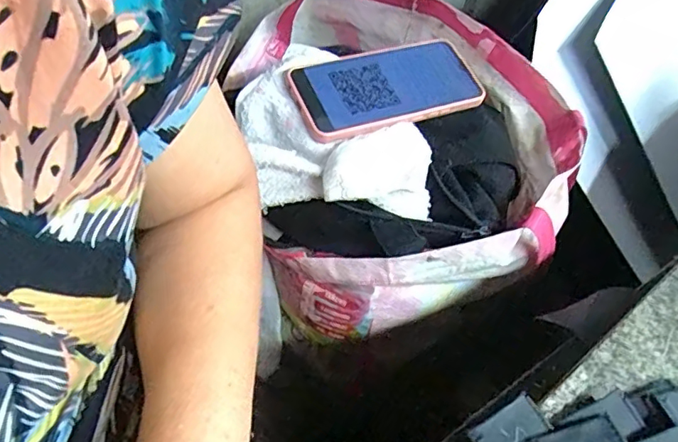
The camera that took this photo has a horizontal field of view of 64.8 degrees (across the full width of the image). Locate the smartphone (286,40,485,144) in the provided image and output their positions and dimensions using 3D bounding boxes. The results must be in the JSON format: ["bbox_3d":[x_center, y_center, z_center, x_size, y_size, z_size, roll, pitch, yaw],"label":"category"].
[{"bbox_3d":[0.042,-0.120,0.462,0.165,0.013,0.087,-17,60,-18],"label":"smartphone"}]

